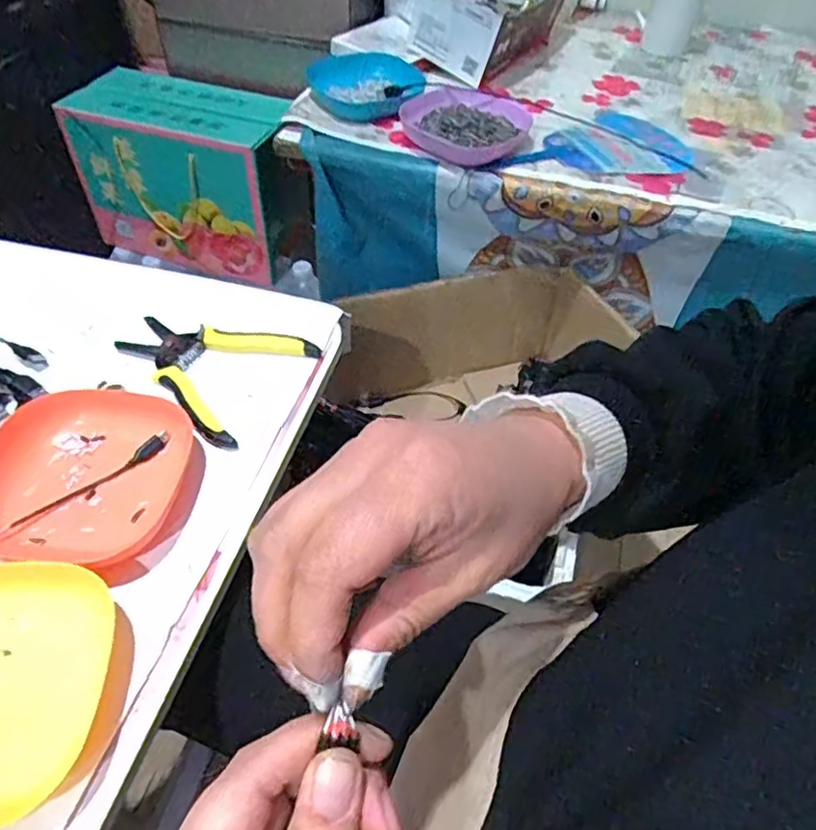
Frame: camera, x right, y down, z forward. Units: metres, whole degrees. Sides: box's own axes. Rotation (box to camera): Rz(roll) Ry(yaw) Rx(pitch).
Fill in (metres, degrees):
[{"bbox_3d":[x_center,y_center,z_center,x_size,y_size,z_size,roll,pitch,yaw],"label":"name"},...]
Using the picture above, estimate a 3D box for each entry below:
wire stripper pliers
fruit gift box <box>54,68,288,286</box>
[{"bbox_3d":[-0.170,-0.044,0.527,0.150,0.011,0.119,23,52,17],"label":"wire stripper pliers"},{"bbox_3d":[-0.343,-0.381,1.027,0.324,0.241,0.153,14,50,9],"label":"fruit gift box"}]

